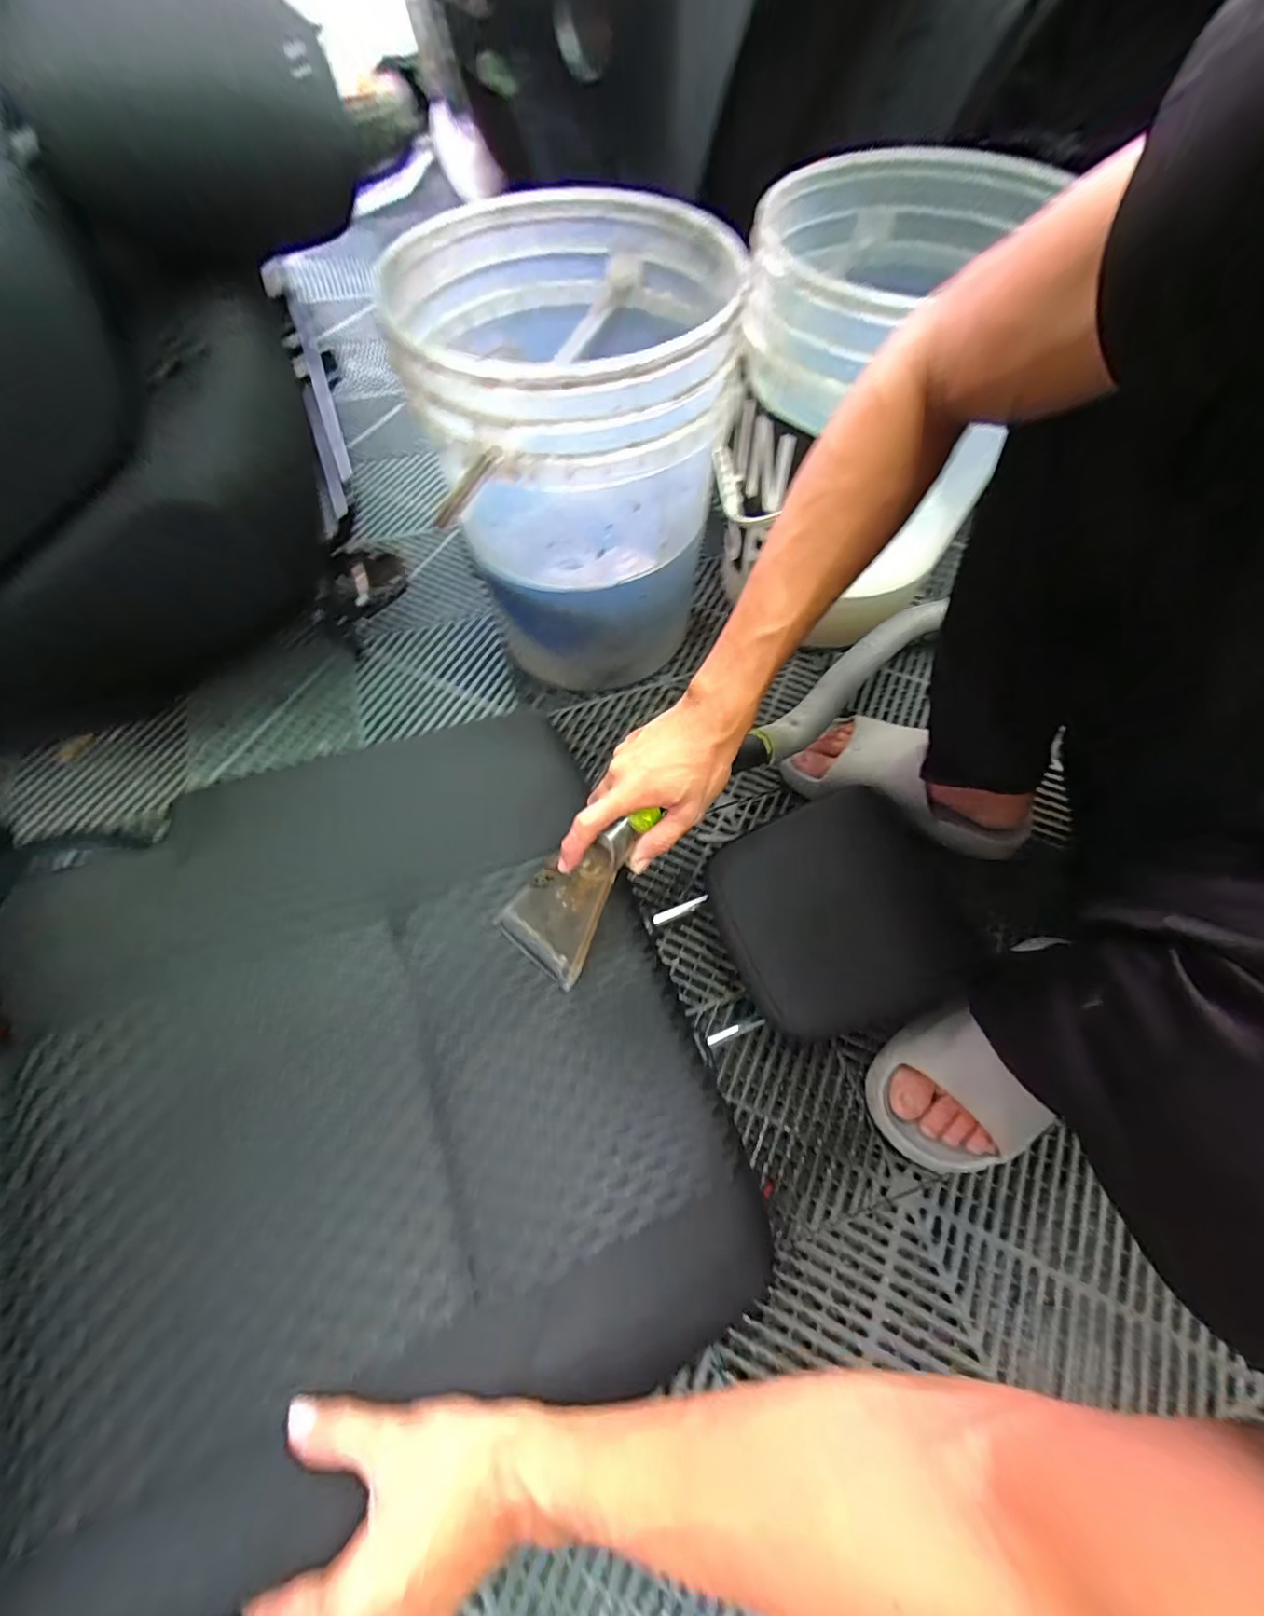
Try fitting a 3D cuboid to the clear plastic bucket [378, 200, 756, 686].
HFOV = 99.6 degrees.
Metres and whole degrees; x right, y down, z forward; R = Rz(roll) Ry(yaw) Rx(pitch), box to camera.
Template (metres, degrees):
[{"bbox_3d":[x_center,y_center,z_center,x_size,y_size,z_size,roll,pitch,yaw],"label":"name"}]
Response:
[{"bbox_3d":[-0.050,-0.357,0.576,0.273,0.343,0.297,-1,66,2],"label":"clear plastic bucket"}]

